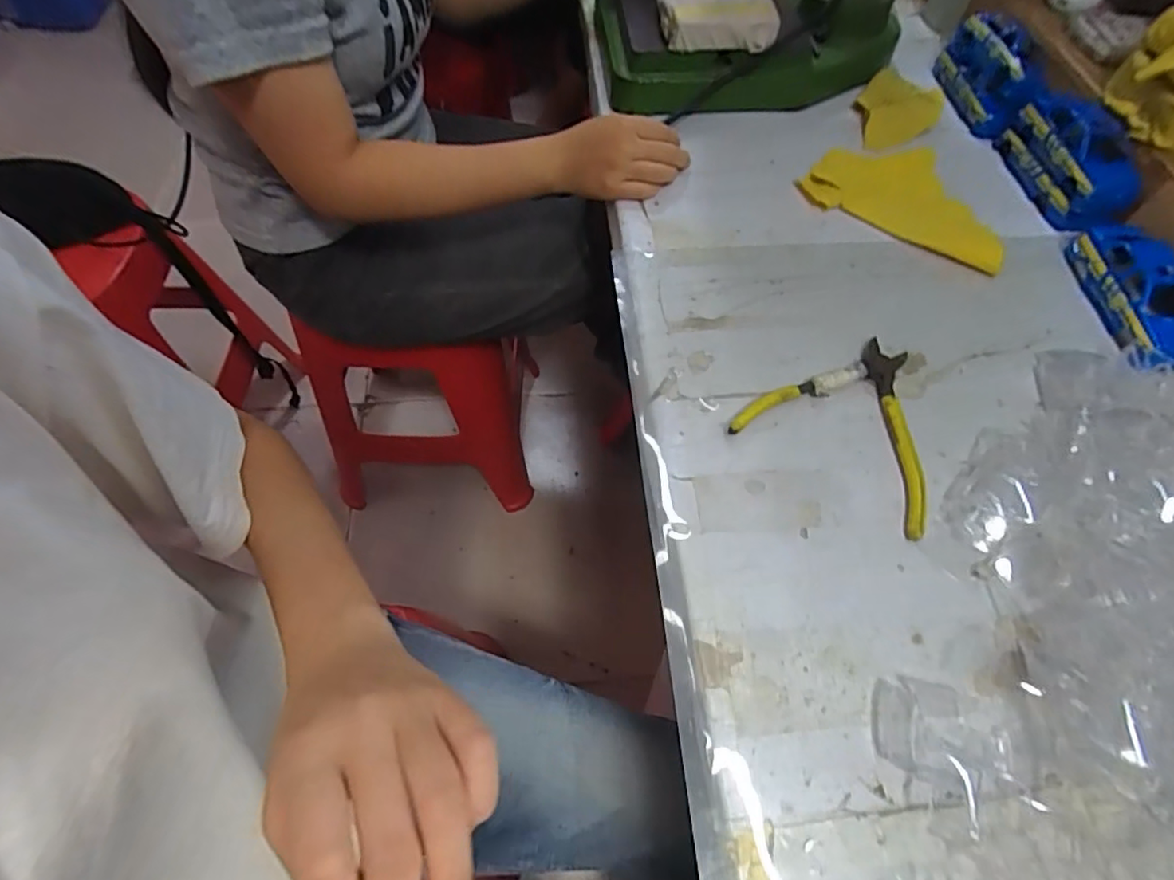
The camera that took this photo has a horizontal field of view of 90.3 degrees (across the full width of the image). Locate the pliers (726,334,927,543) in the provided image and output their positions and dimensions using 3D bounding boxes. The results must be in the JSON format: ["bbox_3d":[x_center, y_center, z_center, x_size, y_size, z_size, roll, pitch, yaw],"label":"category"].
[{"bbox_3d":[0.187,-0.020,0.401,0.129,0.013,0.134,32,63,16],"label":"pliers"}]

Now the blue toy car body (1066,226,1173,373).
[{"bbox_3d":[0.428,-0.111,0.449,0.059,0.034,0.138,8,59,3],"label":"blue toy car body"}]

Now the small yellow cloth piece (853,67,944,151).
[{"bbox_3d":[0.314,-0.336,0.593,0.078,0.023,0.117,32,63,16],"label":"small yellow cloth piece"}]

